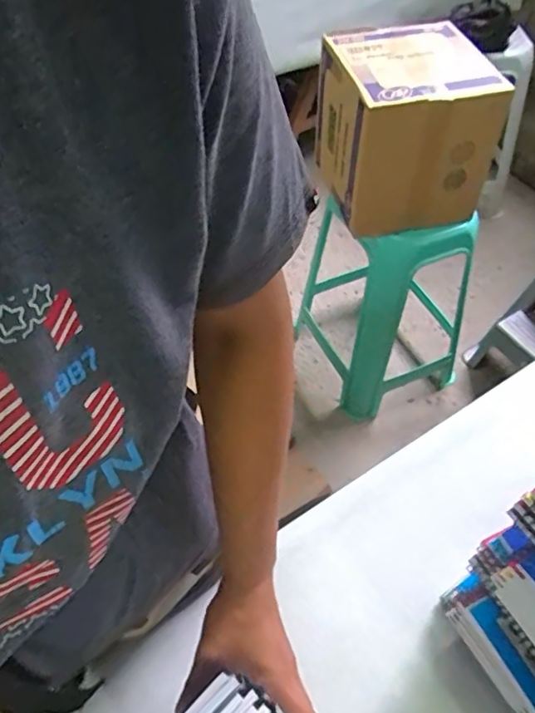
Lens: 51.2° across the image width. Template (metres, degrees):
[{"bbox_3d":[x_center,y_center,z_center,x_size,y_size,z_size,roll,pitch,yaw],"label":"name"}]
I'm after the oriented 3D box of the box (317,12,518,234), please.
[{"bbox_3d":[0.285,-0.463,1.181,0.279,0.322,0.314,-9,51,-6],"label":"box"}]

